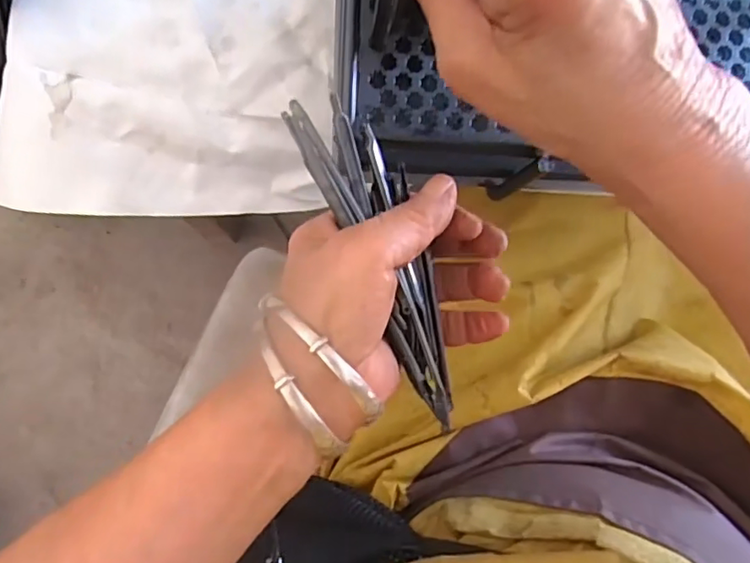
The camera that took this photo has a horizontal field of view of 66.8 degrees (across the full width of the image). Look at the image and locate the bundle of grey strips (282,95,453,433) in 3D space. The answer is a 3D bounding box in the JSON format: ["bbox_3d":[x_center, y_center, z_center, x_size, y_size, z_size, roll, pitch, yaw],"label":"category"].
[{"bbox_3d":[0.007,-0.005,0.249,0.037,0.020,0.154,-23,102,-8],"label":"bundle of grey strips"}]

